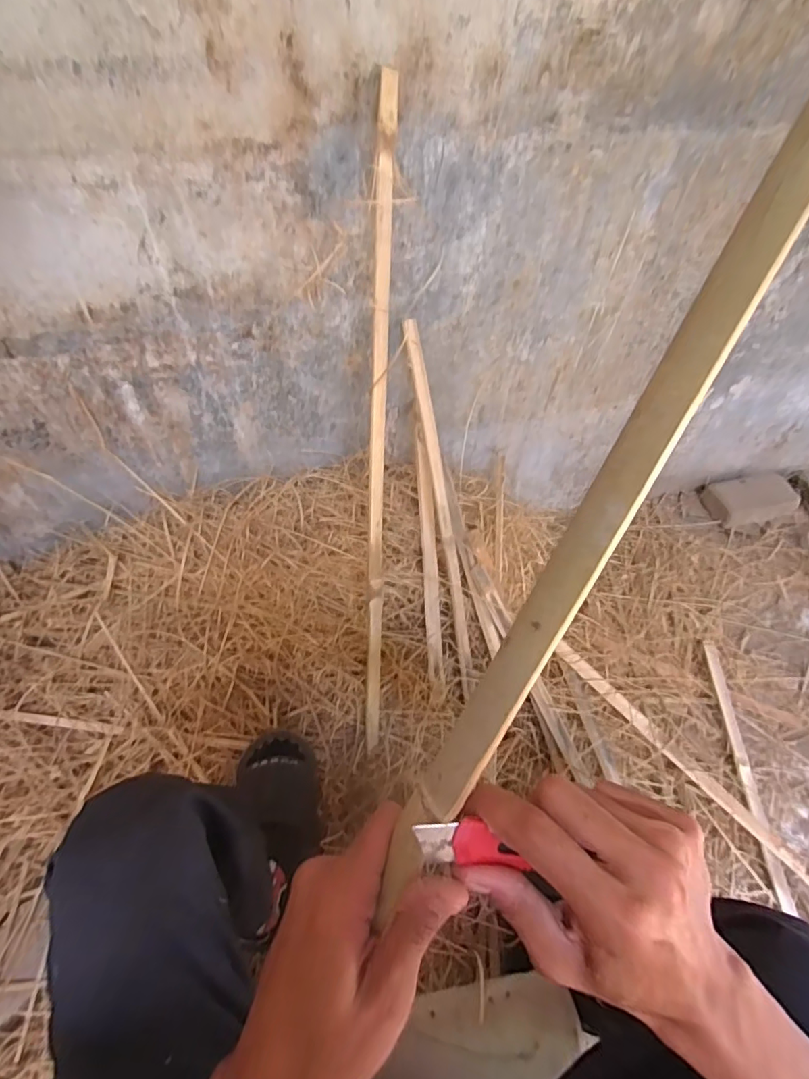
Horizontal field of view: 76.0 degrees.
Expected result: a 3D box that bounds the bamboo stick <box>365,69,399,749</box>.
[{"bbox_3d":[-0.036,-0.088,0.708,0.021,0.879,0.024,3,19,0],"label":"bamboo stick"}]

